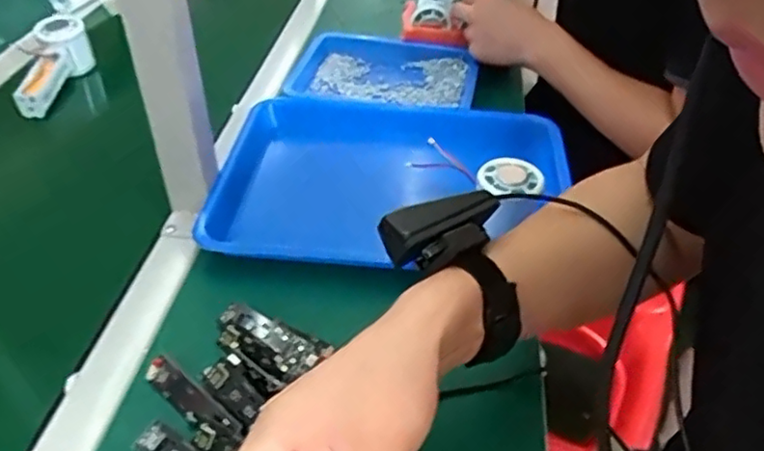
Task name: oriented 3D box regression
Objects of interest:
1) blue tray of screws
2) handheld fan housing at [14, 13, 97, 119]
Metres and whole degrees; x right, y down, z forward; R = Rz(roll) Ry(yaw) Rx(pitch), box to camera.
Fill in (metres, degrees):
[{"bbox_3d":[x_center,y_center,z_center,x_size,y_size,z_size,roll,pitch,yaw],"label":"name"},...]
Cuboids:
[{"bbox_3d":[0.006,-0.195,0.814,0.219,0.026,0.164,8,40,8],"label":"blue tray of screws"},{"bbox_3d":[-0.401,-0.187,0.782,0.051,0.055,0.154,3,56,3],"label":"handheld fan housing"}]

